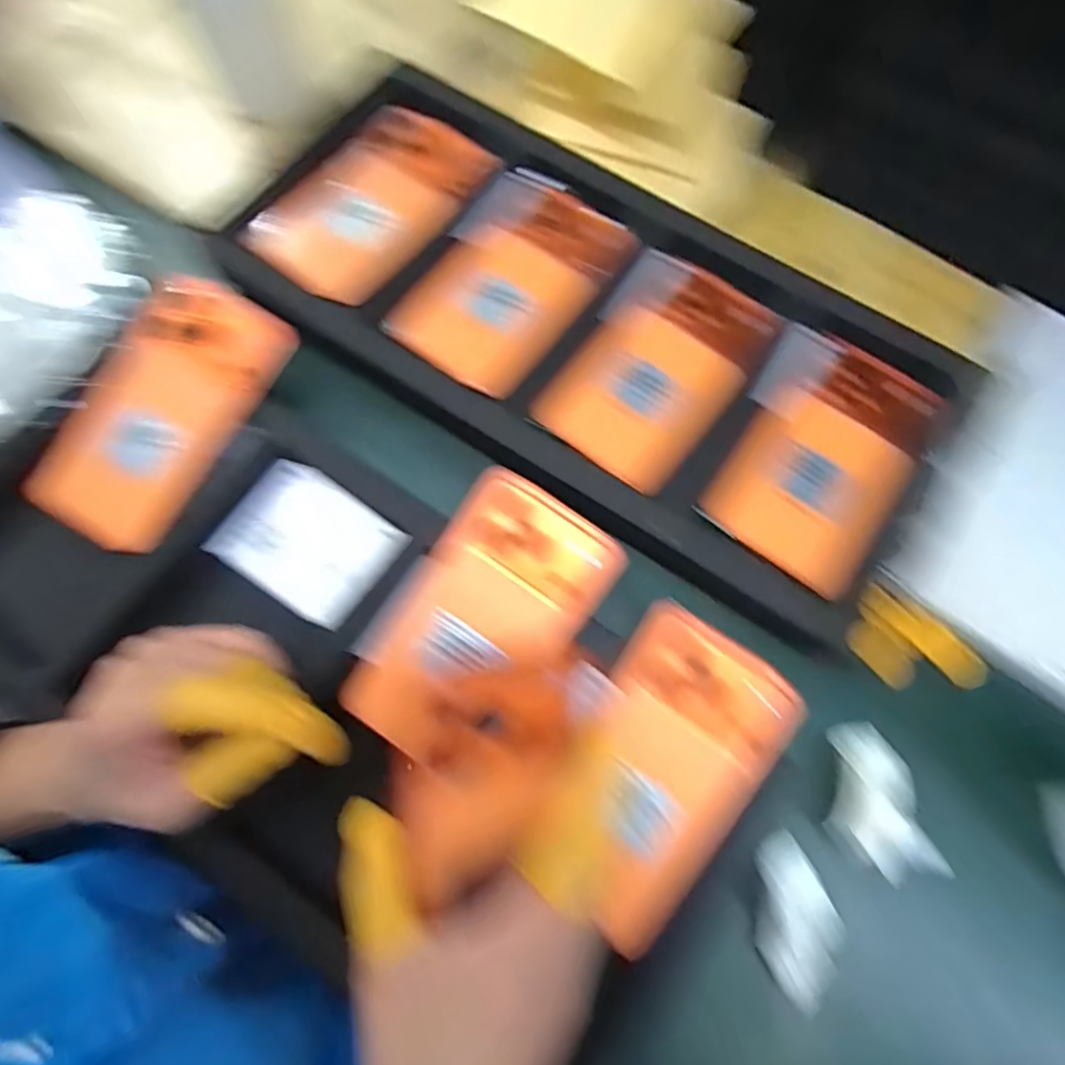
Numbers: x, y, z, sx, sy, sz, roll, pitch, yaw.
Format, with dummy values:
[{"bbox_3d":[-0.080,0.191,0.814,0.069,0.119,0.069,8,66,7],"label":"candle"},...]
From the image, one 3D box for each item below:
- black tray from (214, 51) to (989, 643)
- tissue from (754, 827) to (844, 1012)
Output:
[{"bbox_3d":[0.039,-0.133,0.387,0.481,0.028,0.224,33,75,8],"label":"black tray"},{"bbox_3d":[0.141,0.205,0.313,0.037,0.020,0.075,11,73,-1],"label":"tissue"}]

